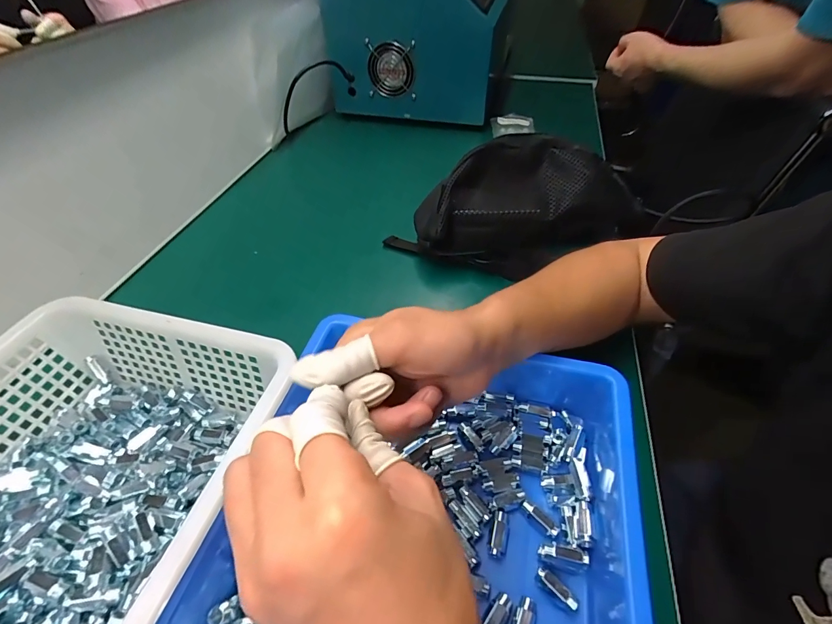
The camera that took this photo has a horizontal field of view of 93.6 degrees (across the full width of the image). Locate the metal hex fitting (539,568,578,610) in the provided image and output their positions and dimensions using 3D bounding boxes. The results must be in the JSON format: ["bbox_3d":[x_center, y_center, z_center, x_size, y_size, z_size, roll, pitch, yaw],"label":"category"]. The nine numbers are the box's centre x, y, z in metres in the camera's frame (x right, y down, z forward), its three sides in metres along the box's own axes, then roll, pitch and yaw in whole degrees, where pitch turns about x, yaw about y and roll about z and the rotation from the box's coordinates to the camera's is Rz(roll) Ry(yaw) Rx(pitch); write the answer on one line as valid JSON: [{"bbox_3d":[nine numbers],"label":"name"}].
[{"bbox_3d":[0.089,0.174,0.247,0.027,0.008,0.007,35,56,29],"label":"metal hex fitting"}]

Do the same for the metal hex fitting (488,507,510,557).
[{"bbox_3d":[0.058,0.152,0.270,0.011,0.009,0.030,14,48,14],"label":"metal hex fitting"}]

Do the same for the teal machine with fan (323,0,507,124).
[{"bbox_3d":[0.012,-0.543,0.740,0.289,0.272,0.262,11,48,10],"label":"teal machine with fan"}]

